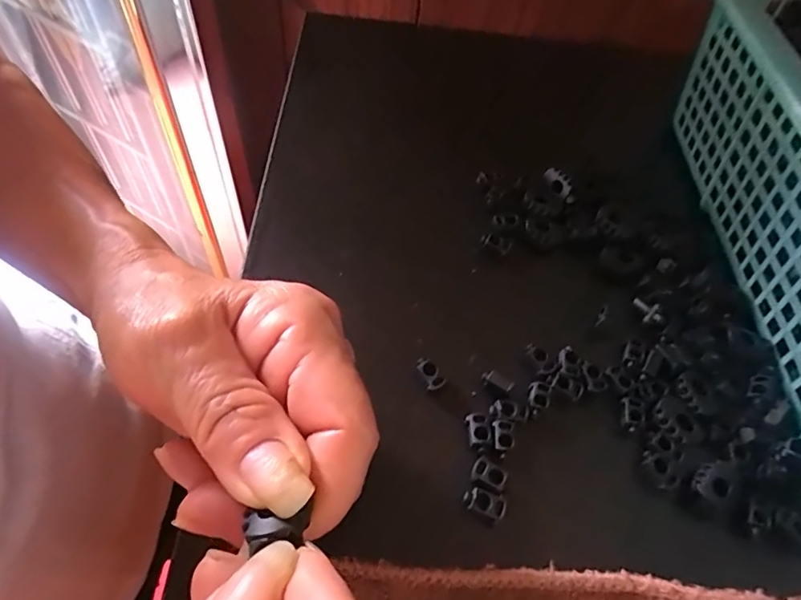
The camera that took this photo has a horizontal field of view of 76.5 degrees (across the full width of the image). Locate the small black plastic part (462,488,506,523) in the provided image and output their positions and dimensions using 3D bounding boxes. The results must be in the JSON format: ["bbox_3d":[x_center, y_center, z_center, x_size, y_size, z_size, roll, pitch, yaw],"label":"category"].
[{"bbox_3d":[0.032,0.077,0.192,0.016,0.004,0.009,22,57,8],"label":"small black plastic part"}]

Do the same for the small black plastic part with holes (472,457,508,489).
[{"bbox_3d":[0.035,0.068,0.199,0.013,0.004,0.009,30,58,13],"label":"small black plastic part with holes"}]

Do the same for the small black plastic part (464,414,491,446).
[{"bbox_3d":[0.032,0.052,0.207,0.009,0.004,0.012,-2,57,-8],"label":"small black plastic part"}]

